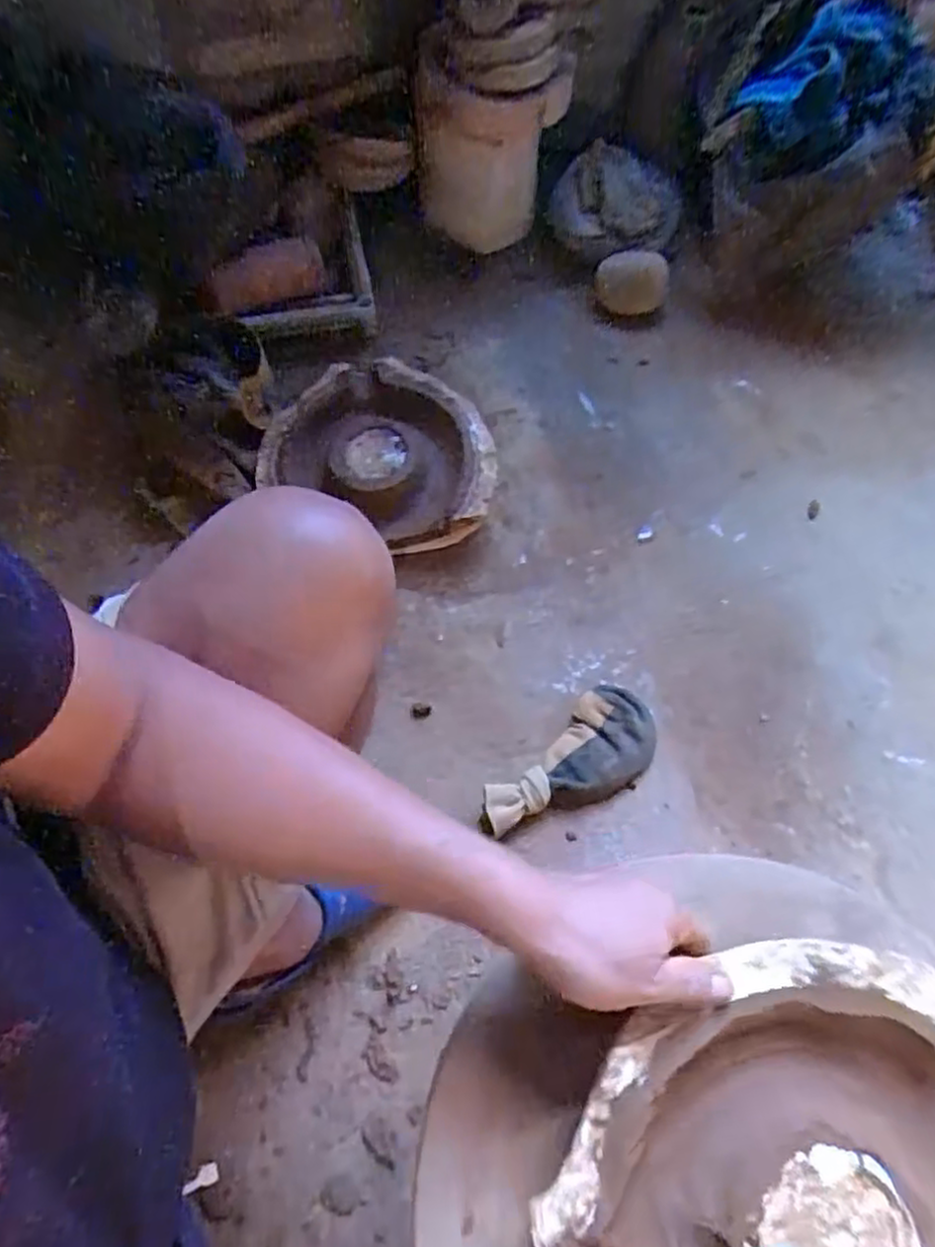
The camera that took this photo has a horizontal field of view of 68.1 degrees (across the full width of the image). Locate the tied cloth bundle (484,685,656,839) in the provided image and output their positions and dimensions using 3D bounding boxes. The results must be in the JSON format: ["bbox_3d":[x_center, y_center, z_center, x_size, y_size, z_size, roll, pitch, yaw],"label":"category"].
[{"bbox_3d":[0.119,0.165,0.787,0.218,0.037,0.102,-36,71,-14],"label":"tied cloth bundle"}]

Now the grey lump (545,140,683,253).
[{"bbox_3d":[0.223,-0.631,1.039,0.197,0.112,0.092,1,66,-1],"label":"grey lump"}]

